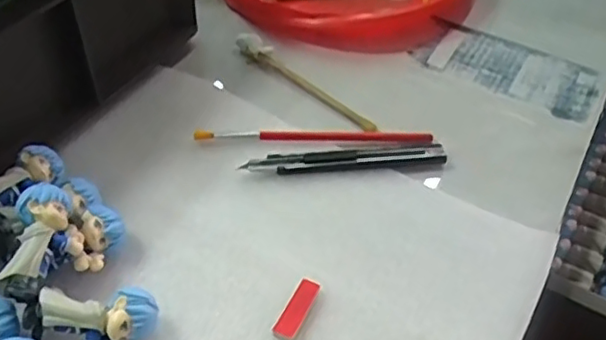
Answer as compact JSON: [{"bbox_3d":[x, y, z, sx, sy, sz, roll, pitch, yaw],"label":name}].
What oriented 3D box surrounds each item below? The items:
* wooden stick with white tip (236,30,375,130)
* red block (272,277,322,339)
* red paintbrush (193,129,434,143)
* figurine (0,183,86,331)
[{"bbox_3d":[-0.001,-0.070,0.483,0.137,0.013,0.014,34,54,25],"label":"wooden stick with white tip"},{"bbox_3d":[-0.003,0.076,0.348,0.013,0.006,0.038,21,49,15],"label":"red block"},{"bbox_3d":[0.009,-0.025,0.442,0.164,0.007,0.012,-1,47,-5],"label":"red paintbrush"},{"bbox_3d":[-0.136,0.042,0.326,0.031,0.026,0.072,6,66,2],"label":"figurine"}]

